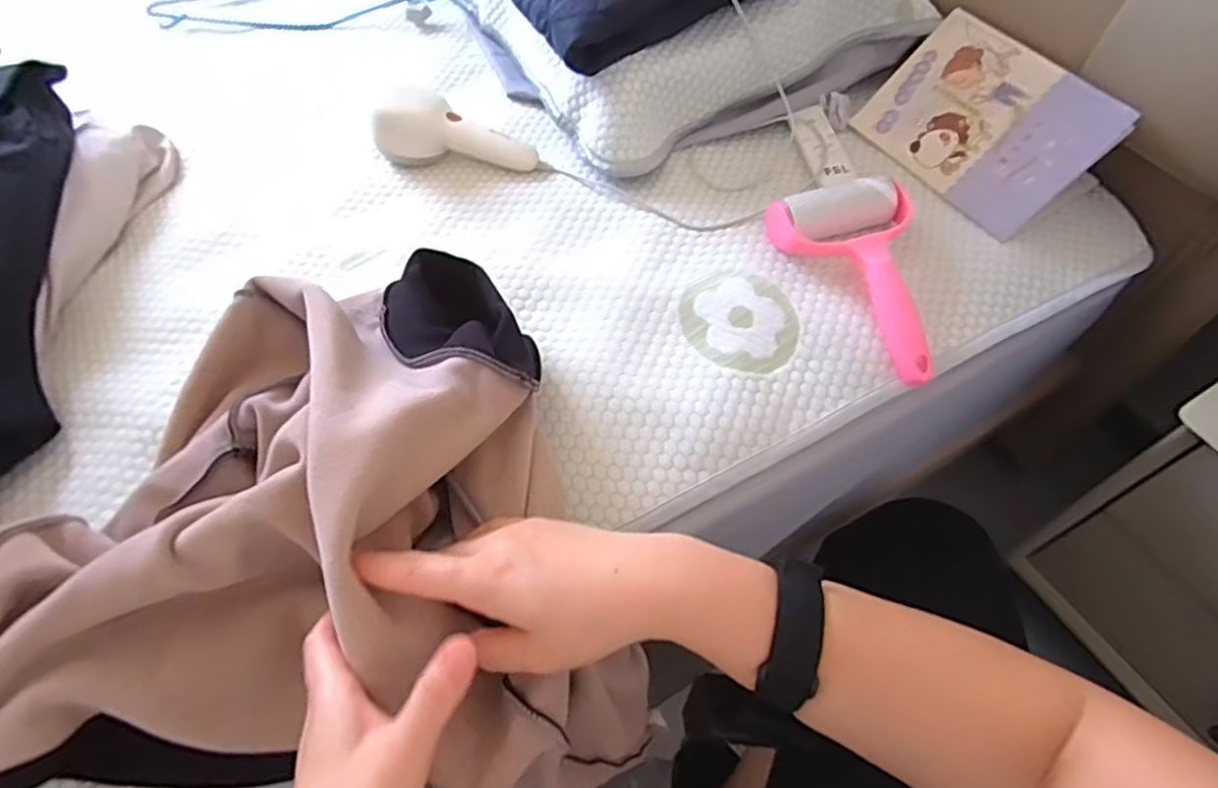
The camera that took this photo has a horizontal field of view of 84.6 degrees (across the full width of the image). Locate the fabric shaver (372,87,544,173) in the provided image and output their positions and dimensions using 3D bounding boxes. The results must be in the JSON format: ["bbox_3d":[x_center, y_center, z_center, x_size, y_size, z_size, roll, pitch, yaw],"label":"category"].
[{"bbox_3d":[-0.152,-0.253,0.659,0.158,0.047,0.058,16,59,11],"label":"fabric shaver"}]

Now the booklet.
[{"bbox_3d":[0.345,-0.256,0.622,0.138,0.015,0.200,-45,63,16],"label":"booklet"}]

